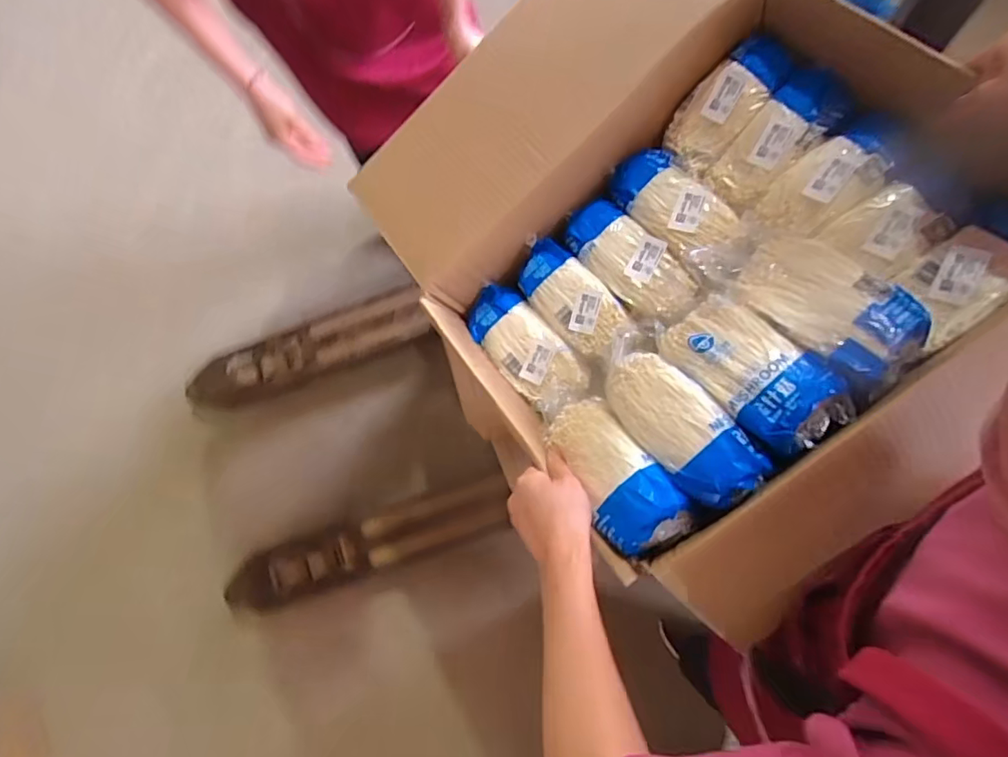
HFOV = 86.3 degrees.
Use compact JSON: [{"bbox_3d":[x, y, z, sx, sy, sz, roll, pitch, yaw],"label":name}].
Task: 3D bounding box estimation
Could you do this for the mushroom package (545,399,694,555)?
[{"bbox_3d":[0.100,0.086,0.503,0.073,0.049,0.154,-29,57,-9],"label":"mushroom package"}]

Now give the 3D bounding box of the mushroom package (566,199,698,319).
[{"bbox_3d":[0.146,-0.137,0.625,0.076,0.041,0.169,-44,67,17],"label":"mushroom package"}]

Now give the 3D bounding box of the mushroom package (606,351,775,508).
[{"bbox_3d":[0.161,0.042,0.493,0.075,0.043,0.157,-44,70,12],"label":"mushroom package"}]

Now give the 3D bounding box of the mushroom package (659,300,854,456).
[{"bbox_3d":[0.219,-0.013,0.499,0.095,0.060,0.187,-48,57,-1],"label":"mushroom package"}]

